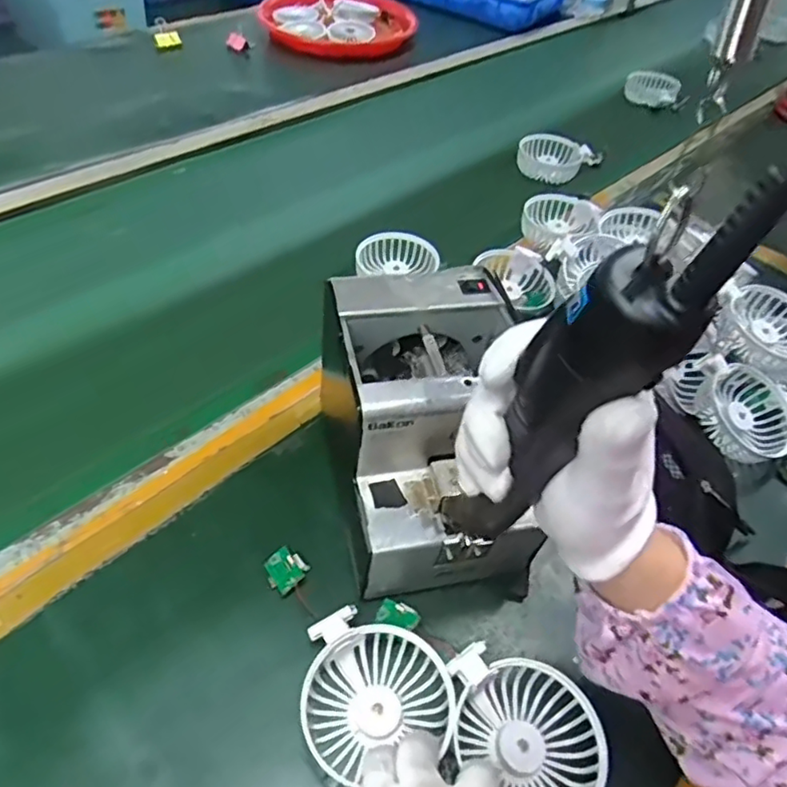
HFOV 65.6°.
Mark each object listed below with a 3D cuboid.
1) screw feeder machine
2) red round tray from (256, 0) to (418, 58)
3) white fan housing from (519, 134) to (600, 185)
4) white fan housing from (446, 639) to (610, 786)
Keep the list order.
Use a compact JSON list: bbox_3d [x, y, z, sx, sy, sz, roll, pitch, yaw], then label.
[{"bbox_3d":[0.026,0.025,0.430,0.128,0.146,0.170,-6,48,-8],"label":"screw feeder machine"},{"bbox_3d":[-0.096,-0.649,1.063,0.255,0.054,0.255,4,48,-4],"label":"red round tray"},{"bbox_3d":[0.218,-0.316,0.825,0.103,0.033,0.083,20,49,10],"label":"white fan housing"},{"bbox_3d":[0.080,0.203,0.370,0.075,0.037,0.100,-21,50,-22],"label":"white fan housing"}]

